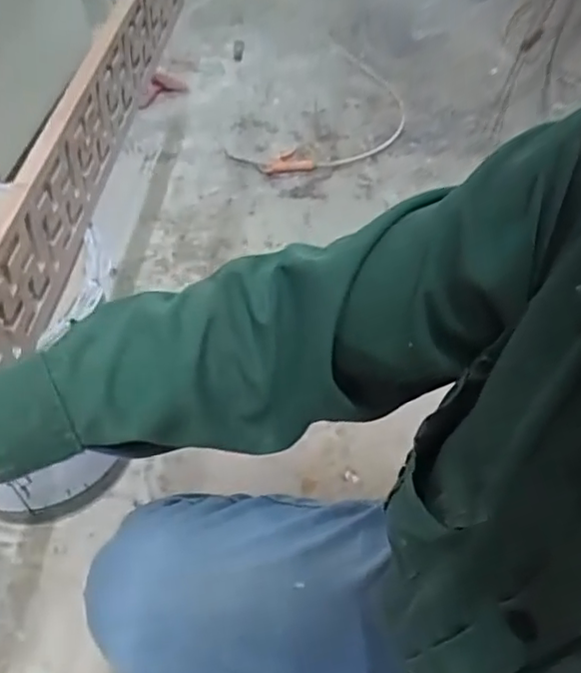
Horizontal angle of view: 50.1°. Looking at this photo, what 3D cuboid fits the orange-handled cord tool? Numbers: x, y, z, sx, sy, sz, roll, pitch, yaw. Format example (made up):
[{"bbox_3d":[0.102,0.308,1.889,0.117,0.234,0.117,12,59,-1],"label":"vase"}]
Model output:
[{"bbox_3d":[0.115,-0.518,1.440,0.301,0.035,0.542,27,54,18],"label":"orange-handled cord tool"}]

